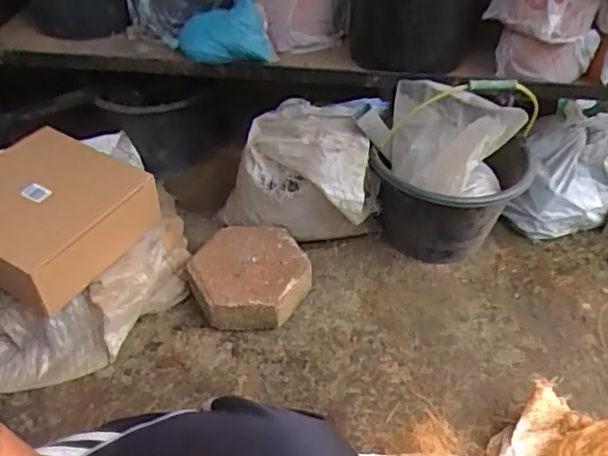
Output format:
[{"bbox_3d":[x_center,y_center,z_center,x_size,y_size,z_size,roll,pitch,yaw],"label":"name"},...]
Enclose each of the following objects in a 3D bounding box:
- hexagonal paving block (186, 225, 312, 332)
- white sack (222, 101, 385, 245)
[{"bbox_3d":[-0.097,0.092,1.028,0.191,0.086,0.203,21,47,20],"label":"hexagonal paving block"},{"bbox_3d":[-0.009,-0.090,1.053,0.282,0.235,0.134,10,44,10],"label":"white sack"}]

